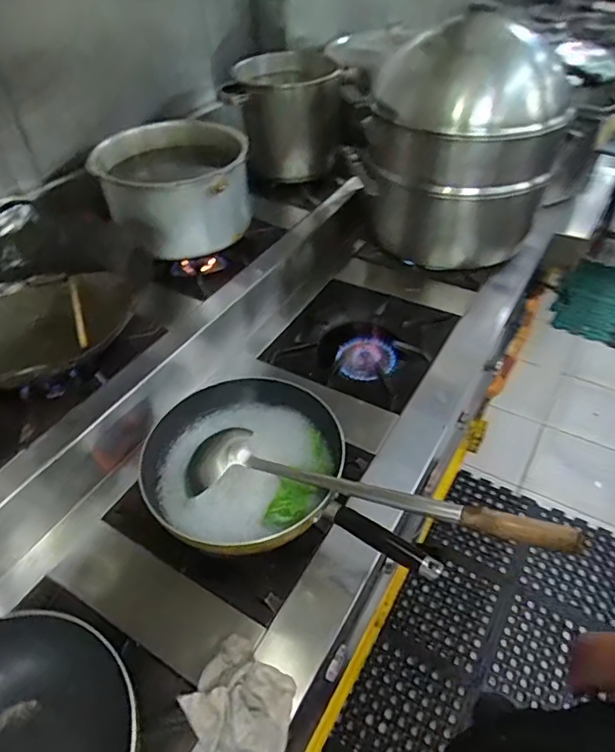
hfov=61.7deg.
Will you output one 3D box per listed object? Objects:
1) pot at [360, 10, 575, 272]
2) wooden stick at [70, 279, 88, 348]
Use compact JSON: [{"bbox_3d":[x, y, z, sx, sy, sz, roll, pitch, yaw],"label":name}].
[{"bbox_3d":[0.322,-0.471,1.086,0.368,0.449,0.335,-2,46,2],"label":"pot"},{"bbox_3d":[-0.380,-0.114,0.848,0.013,0.018,0.199,-18,48,-14],"label":"wooden stick"}]

